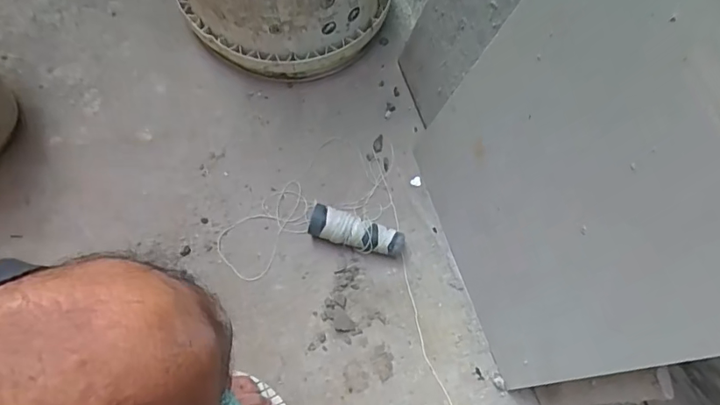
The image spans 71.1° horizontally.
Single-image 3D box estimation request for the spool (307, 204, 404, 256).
[{"bbox_3d":[-0.005,0.041,0.639,0.121,0.041,0.041,20,71,6],"label":"spool"}]

